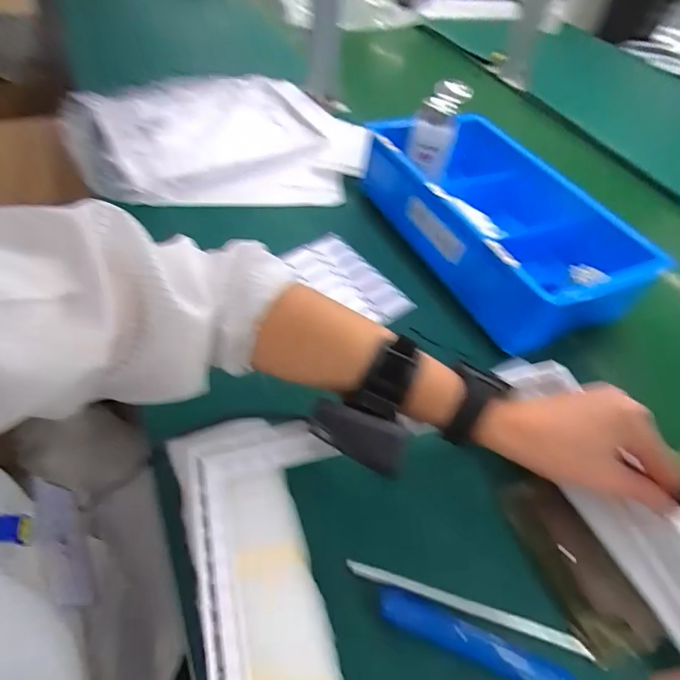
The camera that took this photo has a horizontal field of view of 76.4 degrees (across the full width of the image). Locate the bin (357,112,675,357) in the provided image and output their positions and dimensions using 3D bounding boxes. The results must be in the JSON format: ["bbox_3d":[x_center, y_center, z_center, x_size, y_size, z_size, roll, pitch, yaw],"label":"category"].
[{"bbox_3d":[0.191,-0.160,0.538,0.184,0.107,0.350,-20,57,-18],"label":"bin"}]

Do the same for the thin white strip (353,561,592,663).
[{"bbox_3d":[0.091,0.195,0.319,0.175,0.010,0.011,16,53,7],"label":"thin white strip"}]

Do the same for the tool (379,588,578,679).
[{"bbox_3d":[0.096,0.212,0.301,0.140,0.013,0.023,20,54,10],"label":"tool"}]

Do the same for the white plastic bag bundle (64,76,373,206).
[{"bbox_3d":[-0.203,-0.343,0.712,0.472,0.041,0.384,-5,54,-8],"label":"white plastic bag bundle"}]

